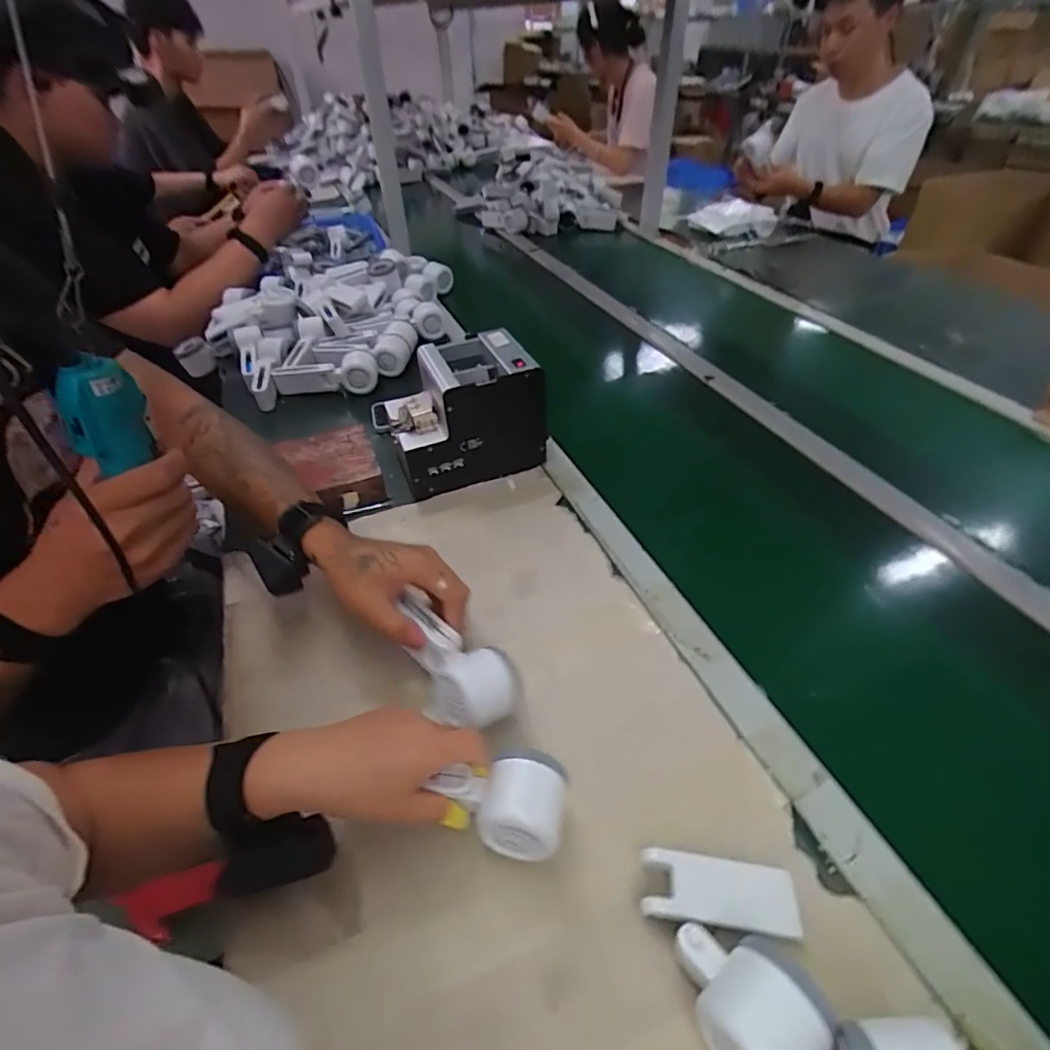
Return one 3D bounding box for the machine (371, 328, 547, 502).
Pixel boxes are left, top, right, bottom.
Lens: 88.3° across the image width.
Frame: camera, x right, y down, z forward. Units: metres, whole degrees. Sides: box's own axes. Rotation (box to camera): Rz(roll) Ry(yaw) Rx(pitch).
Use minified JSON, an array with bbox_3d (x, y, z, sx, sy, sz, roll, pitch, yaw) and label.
[{"bbox_3d":[-0.082,-0.143,0.707,0.185,0.150,0.126,-17,46,-17],"label":"machine"}]

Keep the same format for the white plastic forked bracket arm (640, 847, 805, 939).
[{"bbox_3d":[0.131,0.251,0.368,0.100,0.013,0.040,5,43,7],"label":"white plastic forked bracket arm"}]

